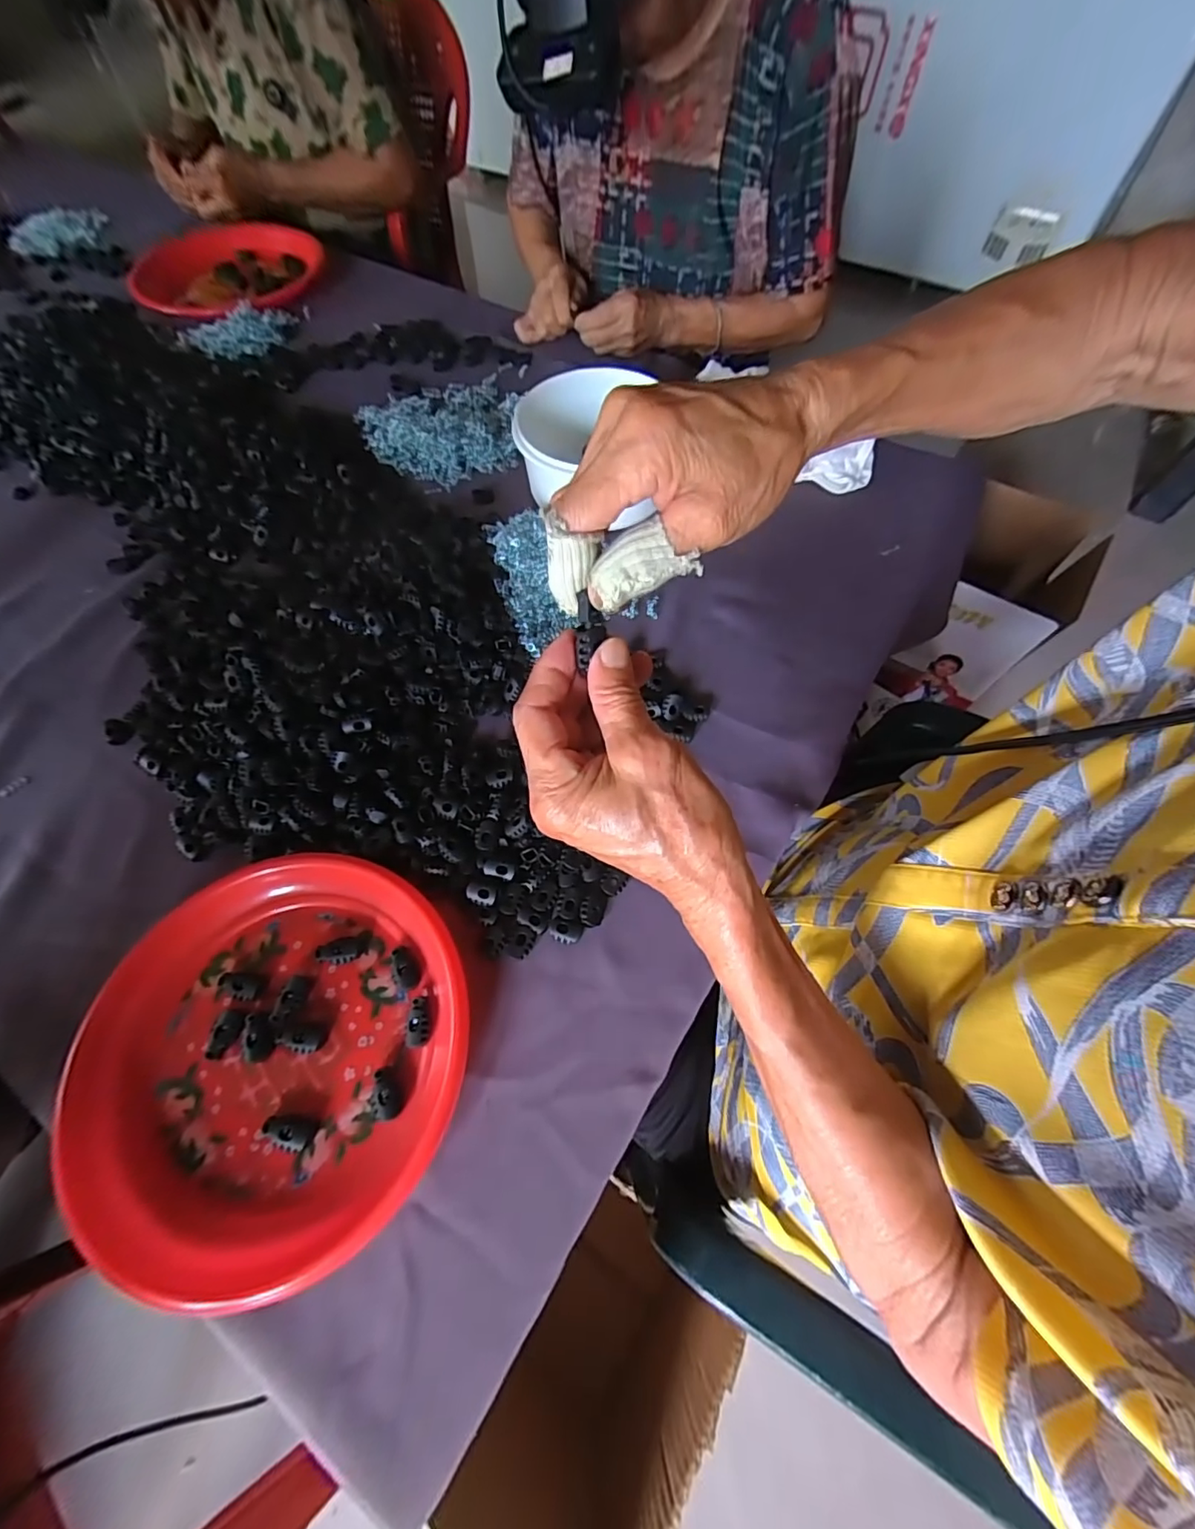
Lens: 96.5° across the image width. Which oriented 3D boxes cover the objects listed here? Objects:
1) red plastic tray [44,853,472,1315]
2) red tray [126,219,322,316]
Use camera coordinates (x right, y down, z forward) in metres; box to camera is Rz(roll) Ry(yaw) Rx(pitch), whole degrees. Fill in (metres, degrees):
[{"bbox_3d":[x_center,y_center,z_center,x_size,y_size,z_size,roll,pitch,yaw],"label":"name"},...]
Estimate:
[{"bbox_3d":[-0.196,0.172,0.329,0.223,0.026,0.221,-15,65,-7],"label":"red plastic tray"},{"bbox_3d":[-0.518,-0.694,0.753,0.251,0.034,0.227,-22,66,-10],"label":"red tray"}]

